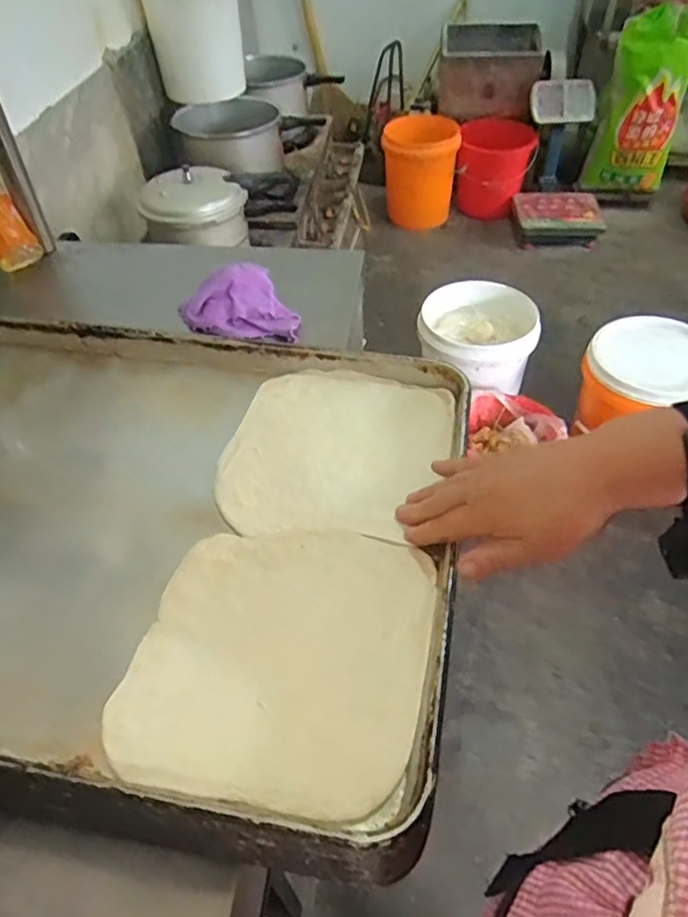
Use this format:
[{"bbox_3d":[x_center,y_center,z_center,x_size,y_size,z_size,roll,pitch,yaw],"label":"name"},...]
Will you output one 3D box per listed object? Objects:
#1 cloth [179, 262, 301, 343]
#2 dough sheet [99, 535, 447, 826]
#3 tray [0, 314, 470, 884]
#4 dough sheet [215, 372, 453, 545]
[{"bbox_3d":[-0.140,-0.223,0.875,0.163,0.019,0.113,8,75,4],"label":"cloth"},{"bbox_3d":[-0.041,0.128,0.417,0.186,0.011,0.190,8,48,11],"label":"dough sheet"},{"bbox_3d":[-0.216,0.035,0.501,0.596,0.037,0.412,7,47,10],"label":"tray"},{"bbox_3d":[-0.008,-0.009,0.541,0.180,0.010,0.190,9,48,12],"label":"dough sheet"}]

